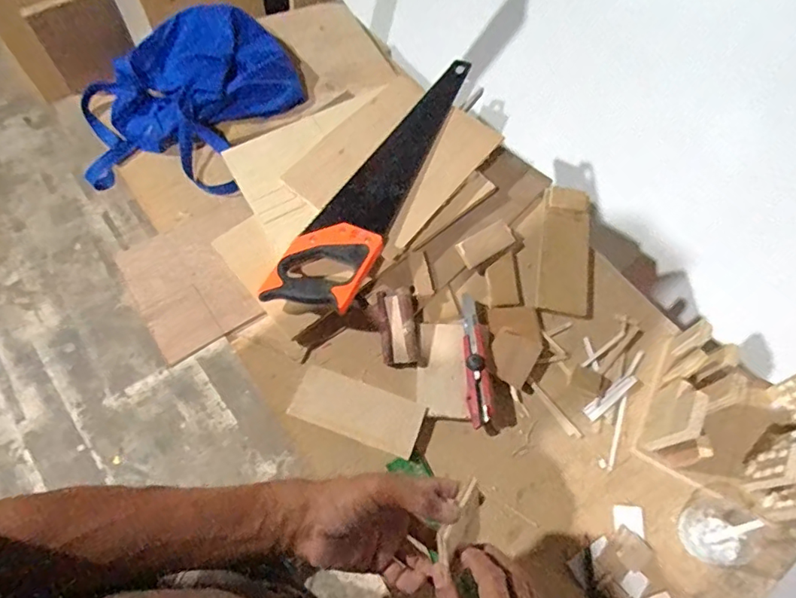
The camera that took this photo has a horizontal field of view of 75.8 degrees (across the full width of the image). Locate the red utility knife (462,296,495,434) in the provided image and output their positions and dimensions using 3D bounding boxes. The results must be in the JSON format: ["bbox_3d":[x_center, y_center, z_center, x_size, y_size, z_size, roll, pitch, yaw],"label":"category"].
[{"bbox_3d":[0.103,0.075,0.670,0.032,0.015,0.177,0,62,-2],"label":"red utility knife"}]

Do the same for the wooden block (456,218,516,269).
[{"bbox_3d":[0.131,-0.082,0.760,0.090,0.010,0.042,-30,87,-15],"label":"wooden block"}]

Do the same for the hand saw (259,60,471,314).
[{"bbox_3d":[-0.021,-0.185,0.746,0.110,0.036,0.496,23,63,10],"label":"hand saw"}]

